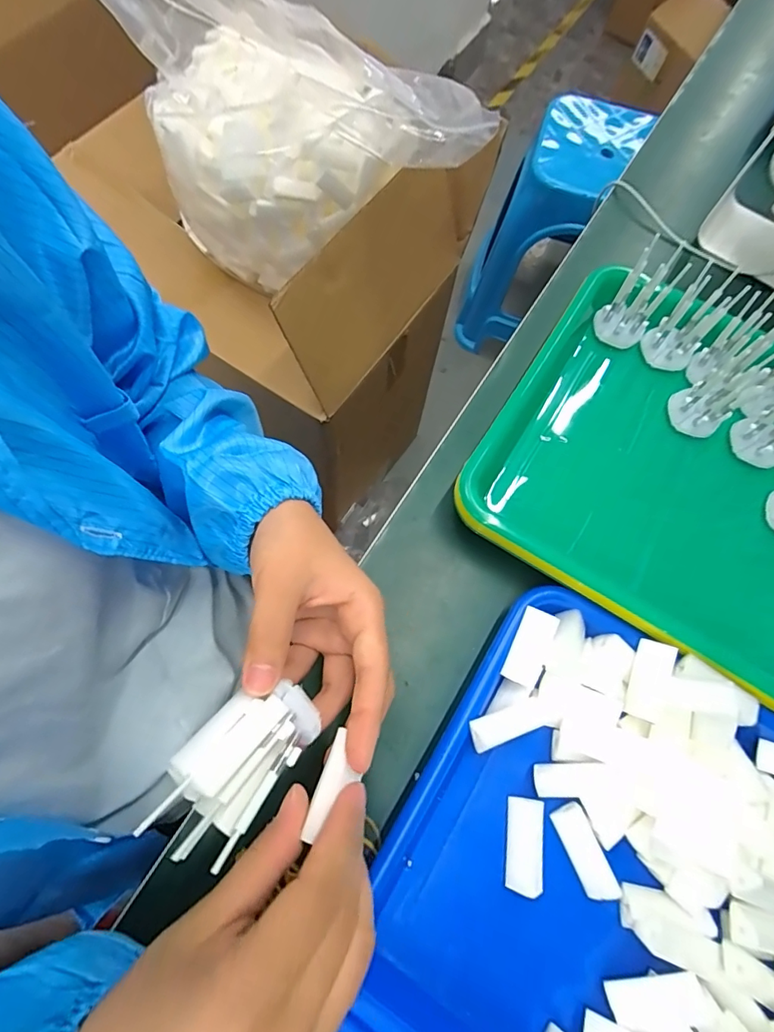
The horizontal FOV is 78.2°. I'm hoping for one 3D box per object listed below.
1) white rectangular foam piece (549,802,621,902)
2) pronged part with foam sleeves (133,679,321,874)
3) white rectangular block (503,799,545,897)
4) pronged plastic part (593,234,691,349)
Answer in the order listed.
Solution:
[{"bbox_3d":[0.114,0.192,0.272,0.019,0.007,0.047,-22,74,-11],"label":"white rectangular foam piece"},{"bbox_3d":[-0.064,0.105,0.209,0.037,0.031,0.062,30,49,16],"label":"pronged part with foam sleeves"},{"bbox_3d":[0.080,0.190,0.275,0.021,0.010,0.046,9,71,-1],"label":"white rectangular block"},{"bbox_3d":[0.185,-0.161,0.355,0.038,0.079,0.030,38,73,9],"label":"pronged plastic part"}]

